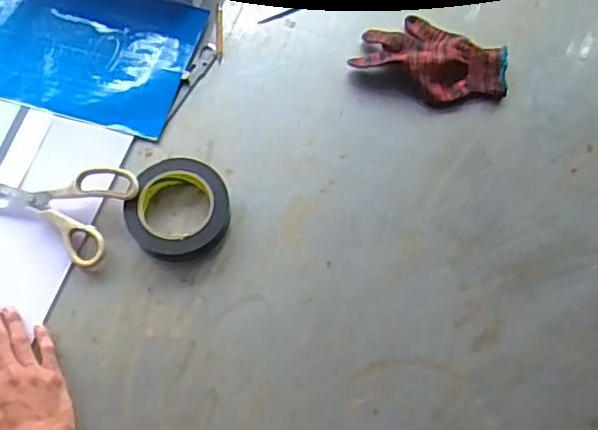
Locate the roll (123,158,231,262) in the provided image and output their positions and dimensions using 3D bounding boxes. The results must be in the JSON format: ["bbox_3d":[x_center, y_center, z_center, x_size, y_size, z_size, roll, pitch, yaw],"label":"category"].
[{"bbox_3d":[-0.134,-0.007,0.707,0.113,0.025,0.111,0,67,-1],"label":"roll"}]

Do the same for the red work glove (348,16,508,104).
[{"bbox_3d":[0.169,-0.195,0.795,0.181,0.027,0.105,23,69,9],"label":"red work glove"}]

